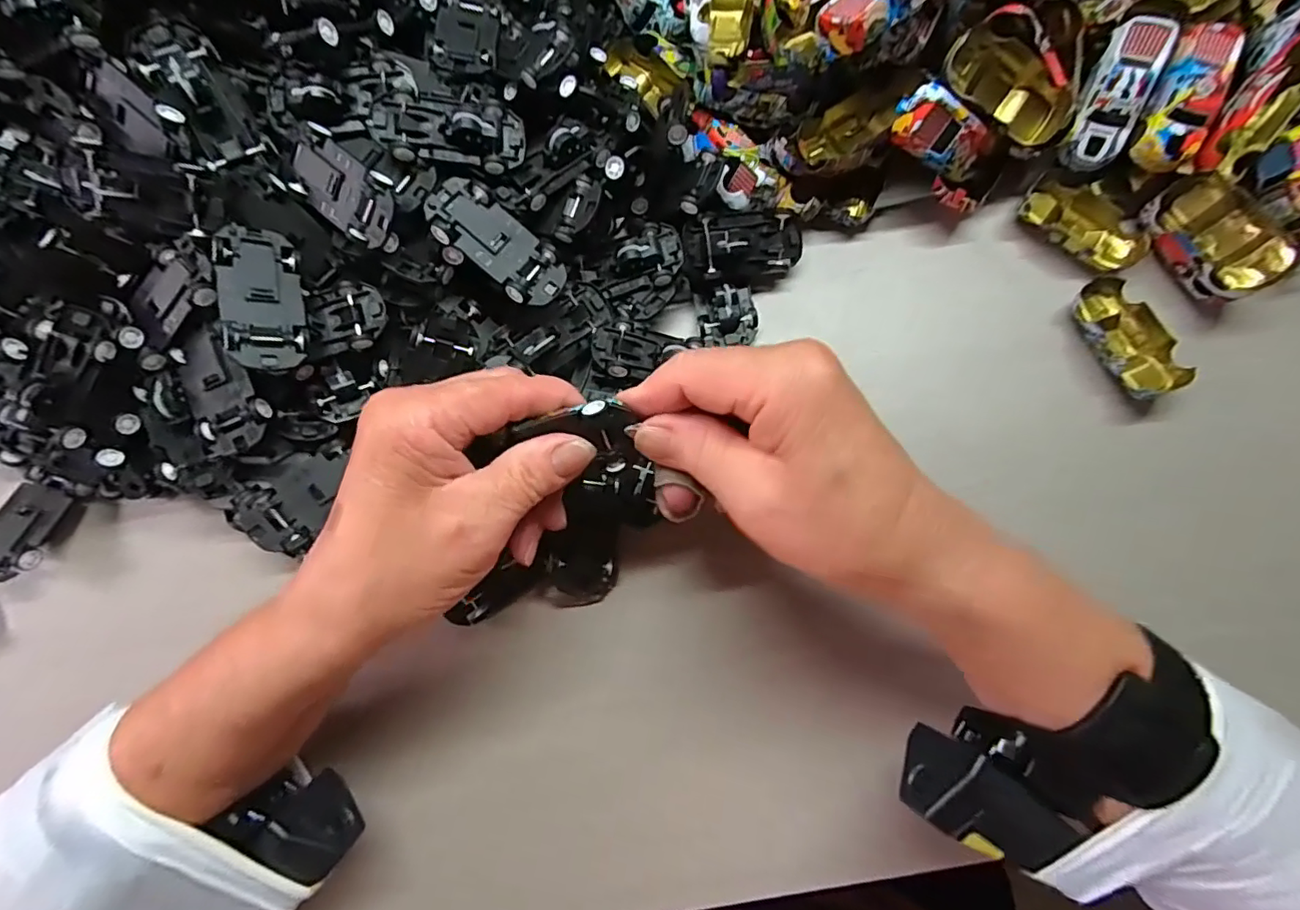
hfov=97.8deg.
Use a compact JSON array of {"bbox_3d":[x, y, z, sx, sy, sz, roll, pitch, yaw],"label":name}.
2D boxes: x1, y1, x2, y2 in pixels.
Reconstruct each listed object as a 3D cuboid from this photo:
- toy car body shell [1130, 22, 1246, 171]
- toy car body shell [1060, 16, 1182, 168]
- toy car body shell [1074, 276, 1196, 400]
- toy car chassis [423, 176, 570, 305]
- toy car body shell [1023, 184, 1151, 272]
[{"bbox_3d":[0.261,-0.173,0.273,0.025,0.014,0.066,21,99,5],"label":"toy car body shell"},{"bbox_3d":[0.233,-0.178,0.279,0.028,0.014,0.068,17,113,4],"label":"toy car body shell"},{"bbox_3d":[0.237,-0.059,0.281,0.028,0.015,0.063,-25,79,-5],"label":"toy car body shell"},{"bbox_3d":[-0.067,-0.094,0.252,0.064,0.007,0.031,39,80,-16],"label":"toy car chassis"},{"bbox_3d":[0.227,-0.121,0.298,0.061,0.014,0.038,37,81,8],"label":"toy car body shell"}]

